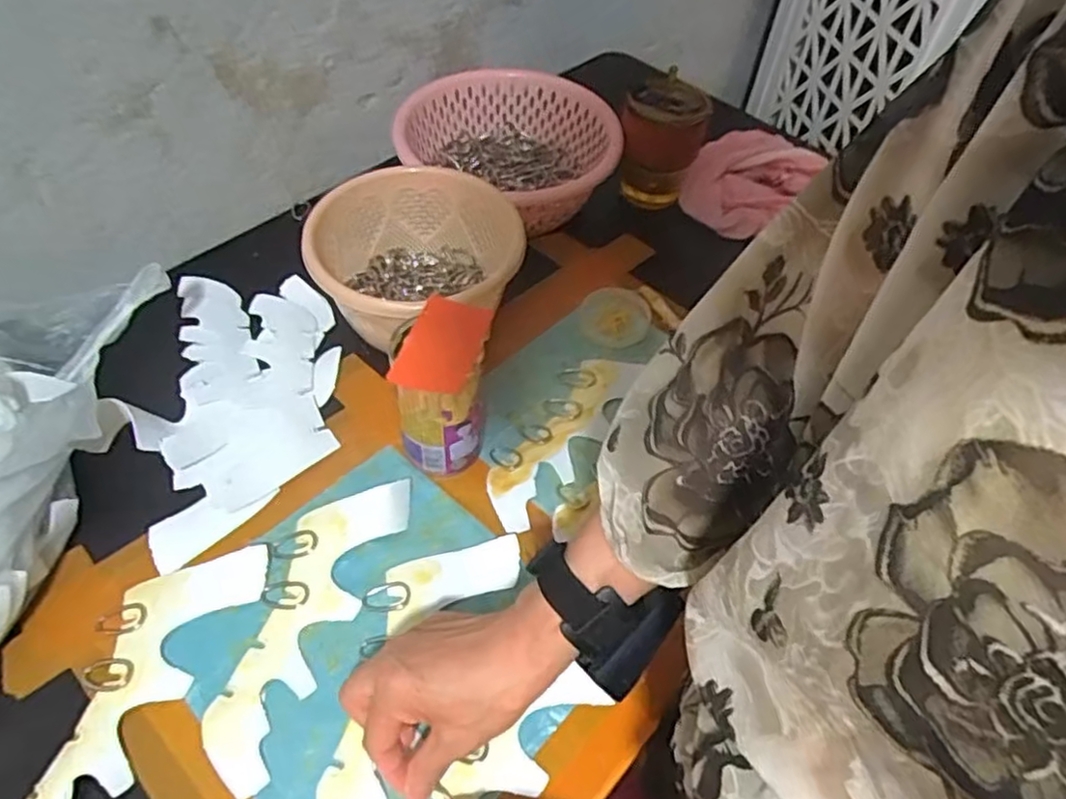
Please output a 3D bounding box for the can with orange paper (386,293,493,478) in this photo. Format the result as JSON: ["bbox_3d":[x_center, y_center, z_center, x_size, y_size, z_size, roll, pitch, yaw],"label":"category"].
[{"bbox_3d":[-0.065,-0.008,0.519,0.063,0.124,0.083,5,53,1],"label":"can with orange paper"}]

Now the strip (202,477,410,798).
[{"bbox_3d":[-0.152,0.144,0.471,0.071,0.018,0.209,13,53,7],"label":"strip"}]

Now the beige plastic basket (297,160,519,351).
[{"bbox_3d":[-0.098,-0.113,0.605,0.167,0.093,0.161,1,53,-3],"label":"beige plastic basket"}]

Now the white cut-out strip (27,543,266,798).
[{"bbox_3d":[-0.251,0.188,0.441,0.076,0.007,0.215,13,53,7],"label":"white cut-out strip"}]

